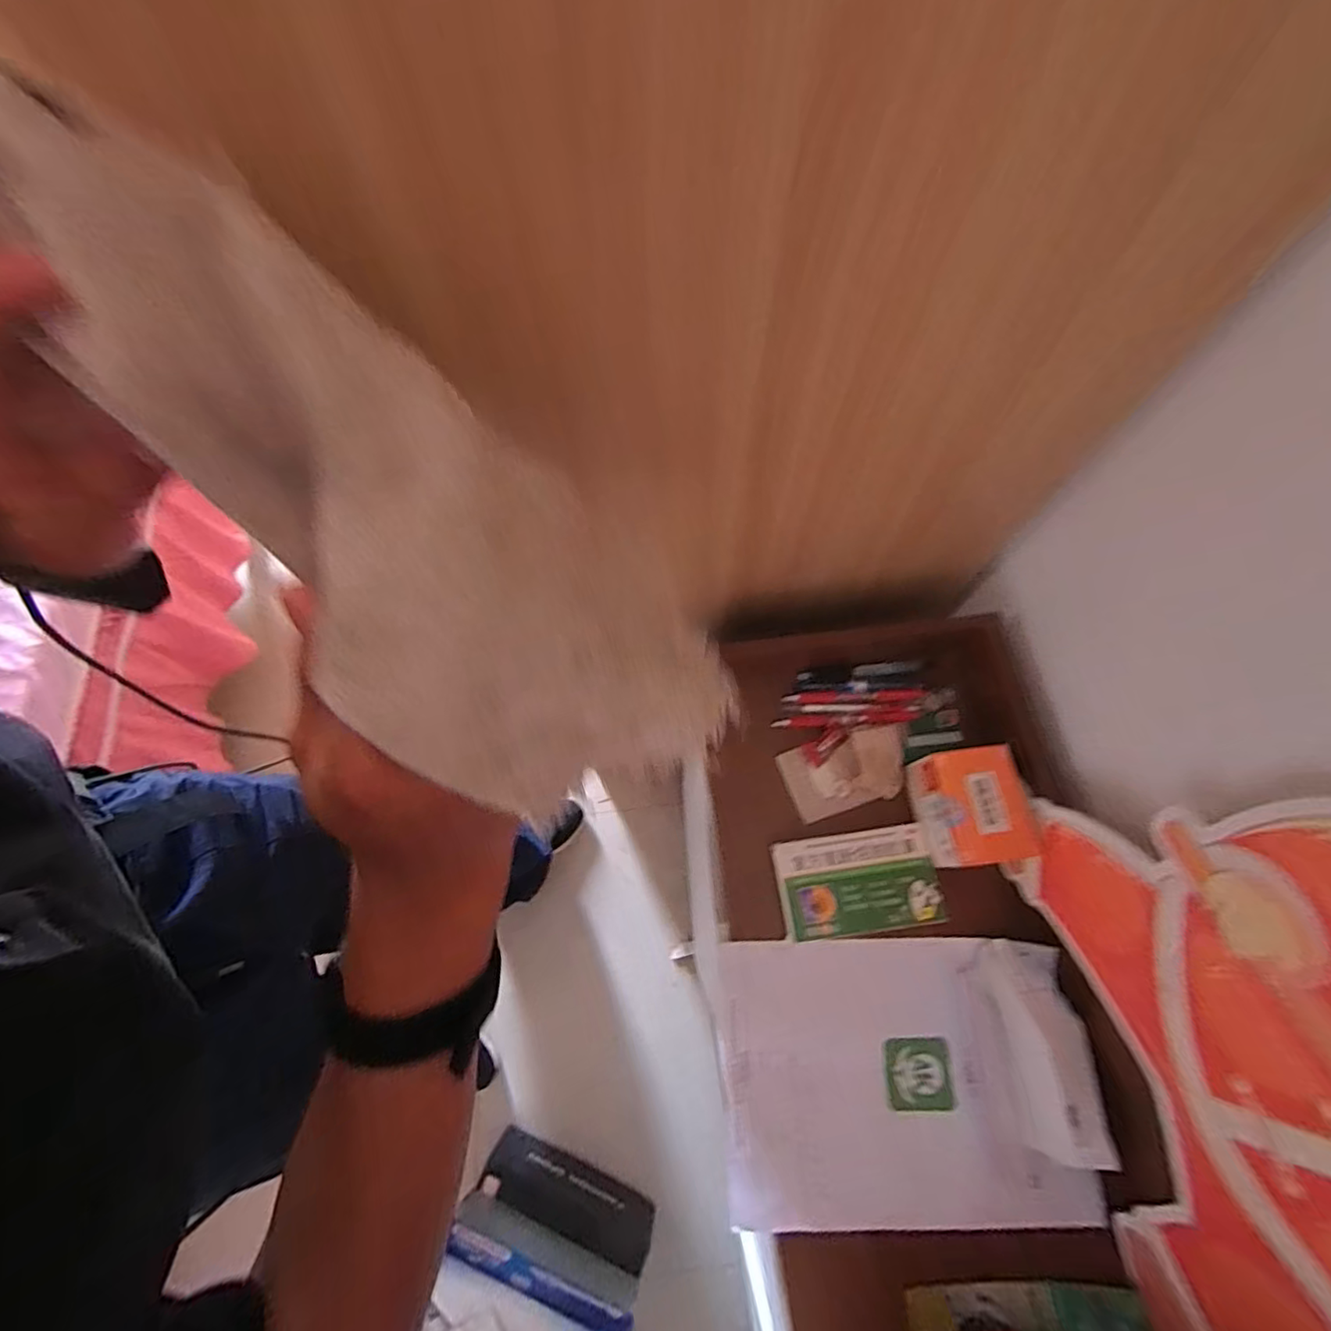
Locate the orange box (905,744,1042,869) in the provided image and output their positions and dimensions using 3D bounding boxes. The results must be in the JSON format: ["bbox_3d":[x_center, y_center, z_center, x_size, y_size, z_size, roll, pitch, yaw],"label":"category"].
[{"bbox_3d":[0.272,0.126,0.513,0.084,0.059,0.094,-10,69,-2],"label":"orange box"}]

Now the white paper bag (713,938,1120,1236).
[{"bbox_3d":[0.195,0.346,0.482,0.291,0.038,0.205,-1,69,2],"label":"white paper bag"}]

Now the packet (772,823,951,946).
[{"bbox_3d":[0.174,0.199,0.526,0.141,0.023,0.085,-8,69,-1],"label":"packet"}]

